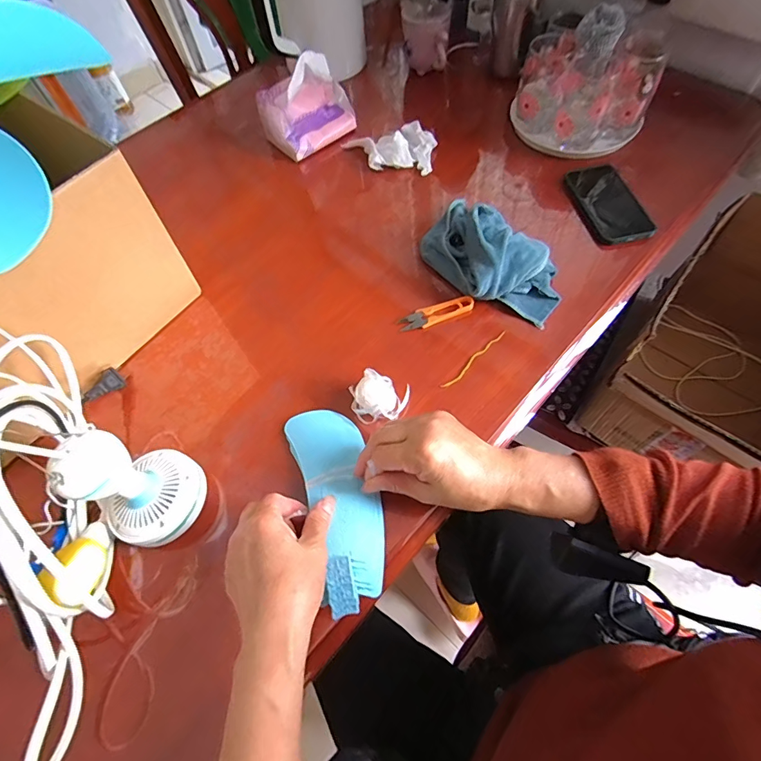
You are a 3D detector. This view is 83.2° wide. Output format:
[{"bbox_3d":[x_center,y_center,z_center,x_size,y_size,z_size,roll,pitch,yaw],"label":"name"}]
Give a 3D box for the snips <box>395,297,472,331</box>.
[{"bbox_3d":[0.066,-0.079,0.505,0.092,0.005,0.028,-20,62,-7],"label":"snips"}]

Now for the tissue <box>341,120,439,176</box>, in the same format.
[{"bbox_3d":[0.015,-0.356,0.647,0.133,0.034,0.085,3,62,6],"label":"tissue"}]

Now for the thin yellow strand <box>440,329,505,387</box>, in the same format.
[{"bbox_3d":[0.104,-0.024,0.472,0.009,0.004,0.102,40,71,22],"label":"thin yellow strand"}]

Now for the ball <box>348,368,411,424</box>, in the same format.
[{"bbox_3d":[0.000,0.016,0.436,0.059,0.034,0.044,-6,61,1],"label":"ball"}]

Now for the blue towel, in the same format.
[{"bbox_3d":[0.131,-0.154,0.515,0.105,0.056,0.197,-38,65,-16],"label":"blue towel"}]

